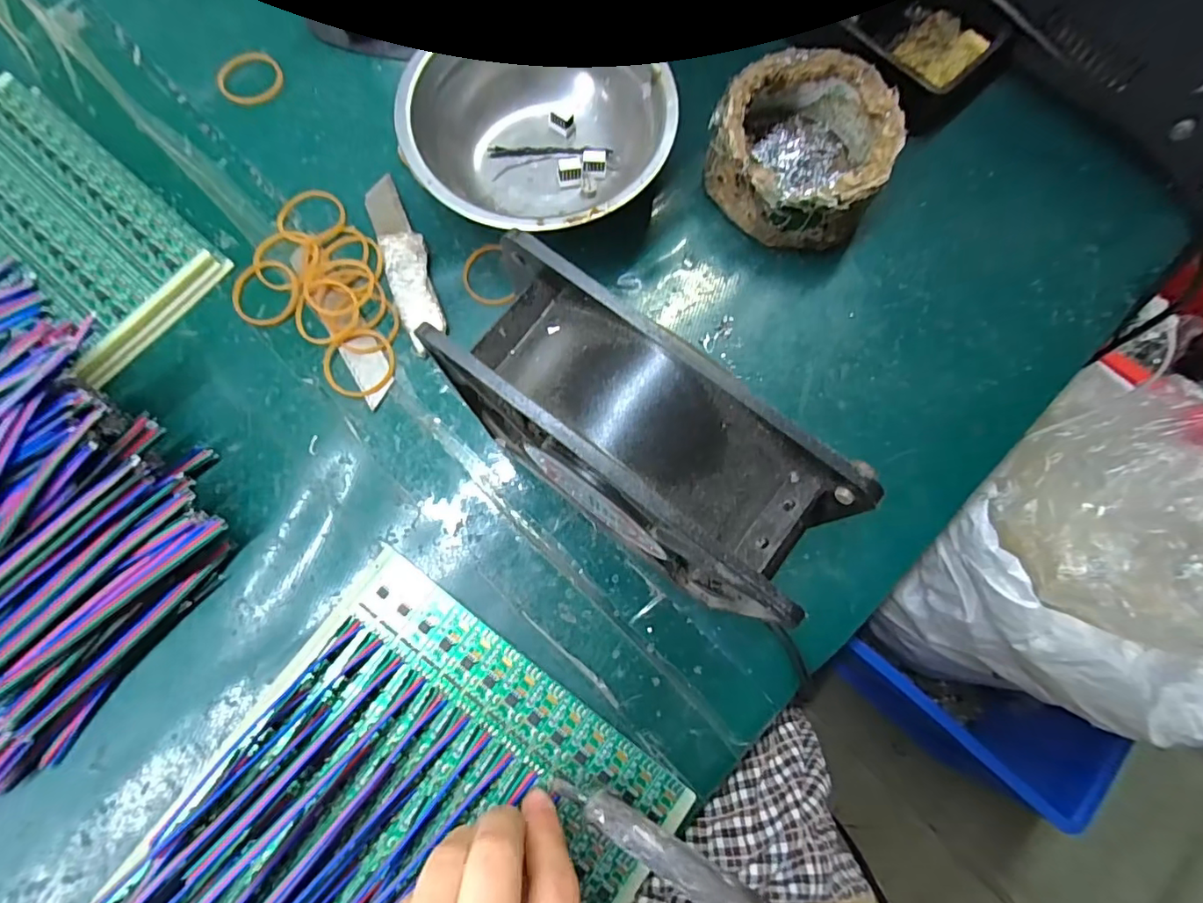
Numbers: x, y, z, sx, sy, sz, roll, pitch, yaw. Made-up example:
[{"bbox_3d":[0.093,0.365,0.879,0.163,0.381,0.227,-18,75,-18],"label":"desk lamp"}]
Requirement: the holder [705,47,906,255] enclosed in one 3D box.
[{"bbox_3d":[0.097,-0.148,0.264,0.081,0.039,0.082,0,78,-1],"label":"holder"}]

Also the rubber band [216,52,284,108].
[{"bbox_3d":[-0.194,-0.207,0.295,0.035,0.004,0.033,0,78,-1],"label":"rubber band"}]

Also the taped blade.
[{"bbox_3d":[-0.099,-0.098,0.269,0.021,0.005,0.098,-19,79,-5],"label":"taped blade"}]

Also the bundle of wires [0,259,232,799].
[{"bbox_3d":[-0.263,0.014,0.219,0.132,0.045,0.205,-44,82,-9],"label":"bundle of wires"}]

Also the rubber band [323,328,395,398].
[{"bbox_3d":[-0.117,-0.043,0.256,0.033,0.004,0.035,0,78,-1],"label":"rubber band"}]

